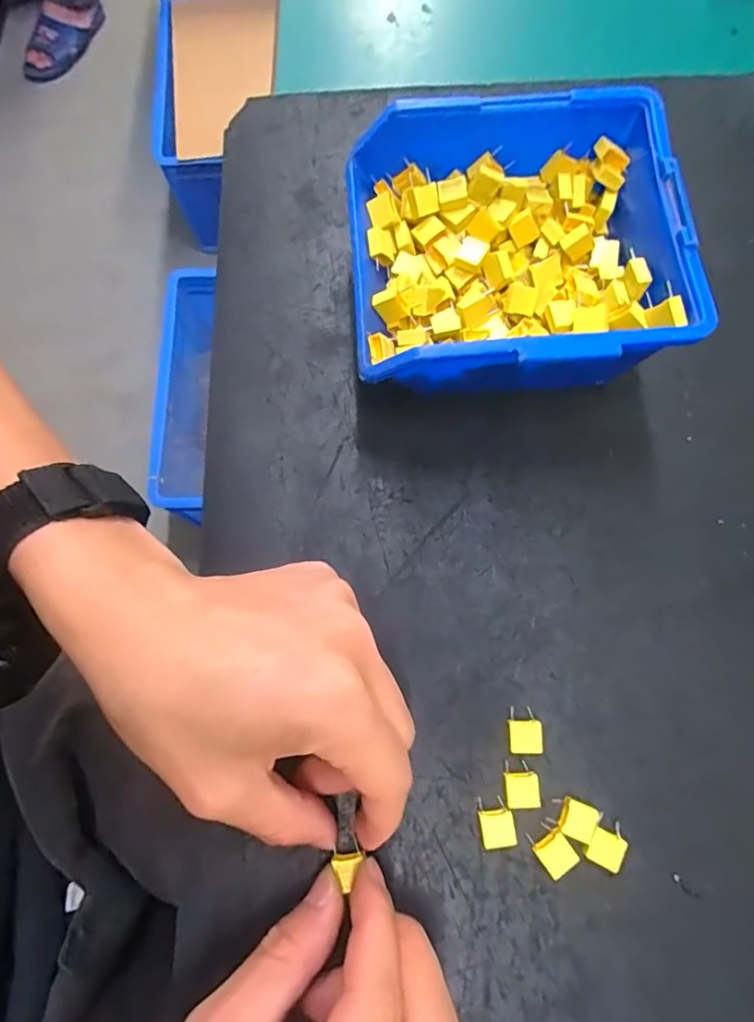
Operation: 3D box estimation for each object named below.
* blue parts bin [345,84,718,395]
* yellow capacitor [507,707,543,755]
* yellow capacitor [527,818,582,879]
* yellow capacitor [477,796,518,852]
[{"bbox_3d":[0.056,-0.106,0.240,0.134,0.066,0.129,-4,76,-1],"label":"blue parts bin"},{"bbox_3d":[0.062,0.092,0.223,0.014,0.005,0.018,-1,76,-1],"label":"yellow capacitor"},{"bbox_3d":[0.070,0.135,0.212,0.014,0.004,0.018,-31,78,-8],"label":"yellow capacitor"},{"bbox_3d":[0.048,0.126,0.215,0.013,0.006,0.018,-12,77,-3],"label":"yellow capacitor"}]

